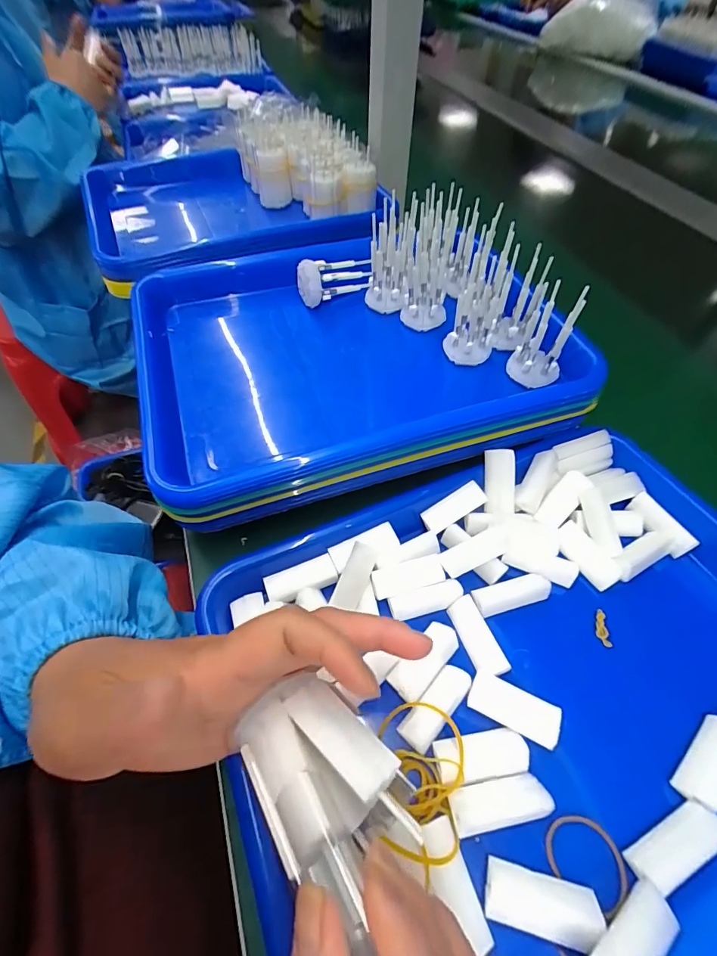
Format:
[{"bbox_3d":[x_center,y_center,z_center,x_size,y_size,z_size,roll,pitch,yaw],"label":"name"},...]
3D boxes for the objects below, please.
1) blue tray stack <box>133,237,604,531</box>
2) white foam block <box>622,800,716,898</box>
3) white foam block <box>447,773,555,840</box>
[{"bbox_3d":[-0.008,-0.104,0.349,0.330,0.056,0.254,-13,56,-10],"label":"blue tray stack"},{"bbox_3d":[0.145,0.168,0.192,0.046,0.018,0.016,-21,58,-15],"label":"white foam block"},{"bbox_3d":[0.067,0.156,0.201,0.047,0.014,0.019,-8,55,-6],"label":"white foam block"}]

